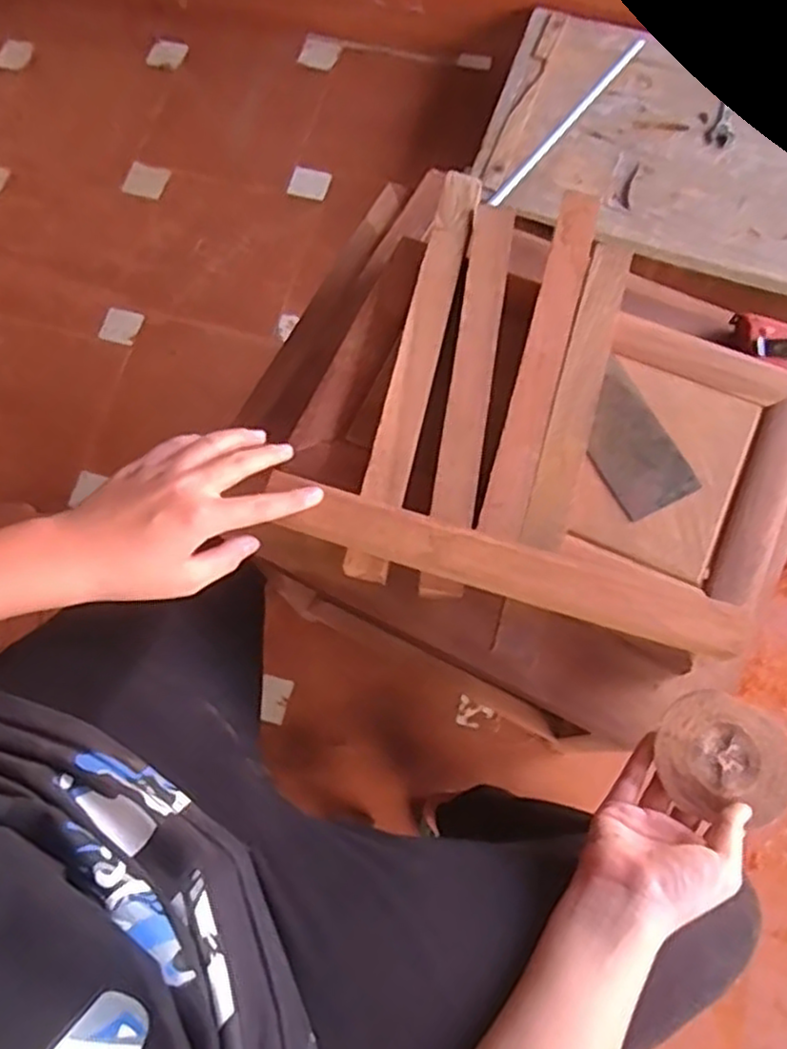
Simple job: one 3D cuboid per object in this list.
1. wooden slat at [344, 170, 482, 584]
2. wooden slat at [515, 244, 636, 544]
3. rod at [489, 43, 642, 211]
[{"bbox_3d":[0.020,-0.131,0.581,0.034,0.017,0.361,12,71,5],"label":"wooden slat"},{"bbox_3d":[0.144,-0.106,0.556,0.033,0.009,0.263,16,72,6],"label":"wooden slat"},{"bbox_3d":[0.300,-0.687,1.230,0.020,0.012,0.459,36,75,12],"label":"rod"}]

